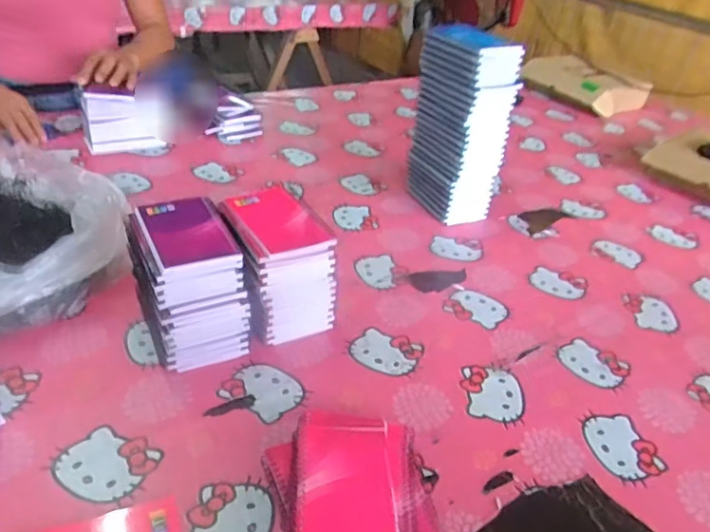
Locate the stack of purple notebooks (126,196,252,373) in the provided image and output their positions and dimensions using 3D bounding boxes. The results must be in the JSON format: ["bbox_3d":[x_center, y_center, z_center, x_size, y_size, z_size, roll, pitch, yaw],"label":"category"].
[{"bbox_3d":[-0.184,0.020,0.627,0.096,0.132,0.131,-13,39,-27],"label":"stack of purple notebooks"}]

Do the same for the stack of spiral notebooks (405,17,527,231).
[{"bbox_3d":[0.167,-0.218,0.903,0.102,0.285,0.135,-11,38,-24],"label":"stack of spiral notebooks"}]

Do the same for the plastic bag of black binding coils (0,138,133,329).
[{"bbox_3d":[-0.418,-0.030,0.654,0.230,0.135,0.262,32,41,32],"label":"plastic bag of black binding coils"}]

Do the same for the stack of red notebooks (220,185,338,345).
[{"bbox_3d":[-0.097,0.003,0.671,0.102,0.135,0.132,-16,40,-31],"label":"stack of red notebooks"}]

